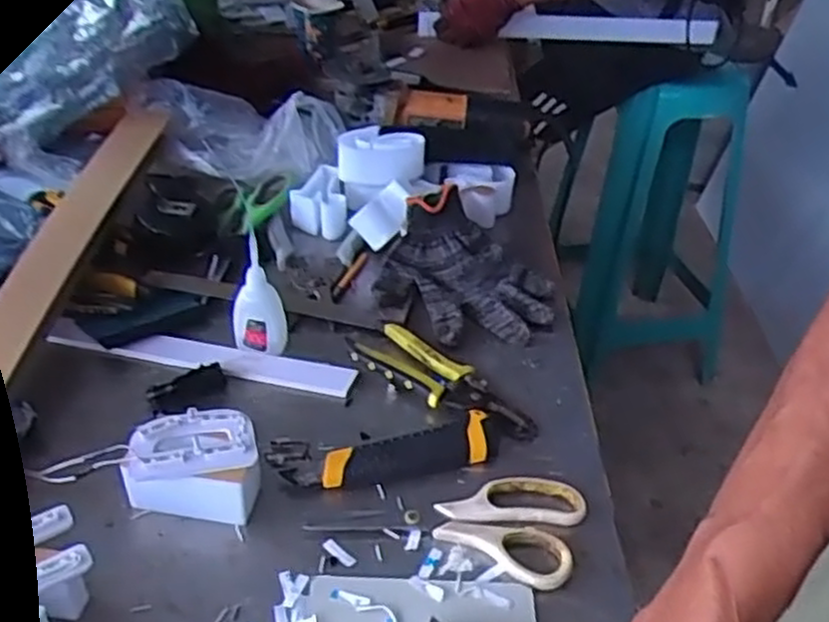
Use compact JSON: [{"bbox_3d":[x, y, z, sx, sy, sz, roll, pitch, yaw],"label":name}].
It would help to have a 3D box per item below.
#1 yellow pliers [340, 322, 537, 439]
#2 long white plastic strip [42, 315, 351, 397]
[{"bbox_3d":[0.024,0.055,0.649,0.167,0.018,0.055,24,42,28],"label":"yellow pliers"},{"bbox_3d":[-0.183,0.037,0.668,0.268,0.011,0.034,9,37,10],"label":"long white plastic strip"}]

